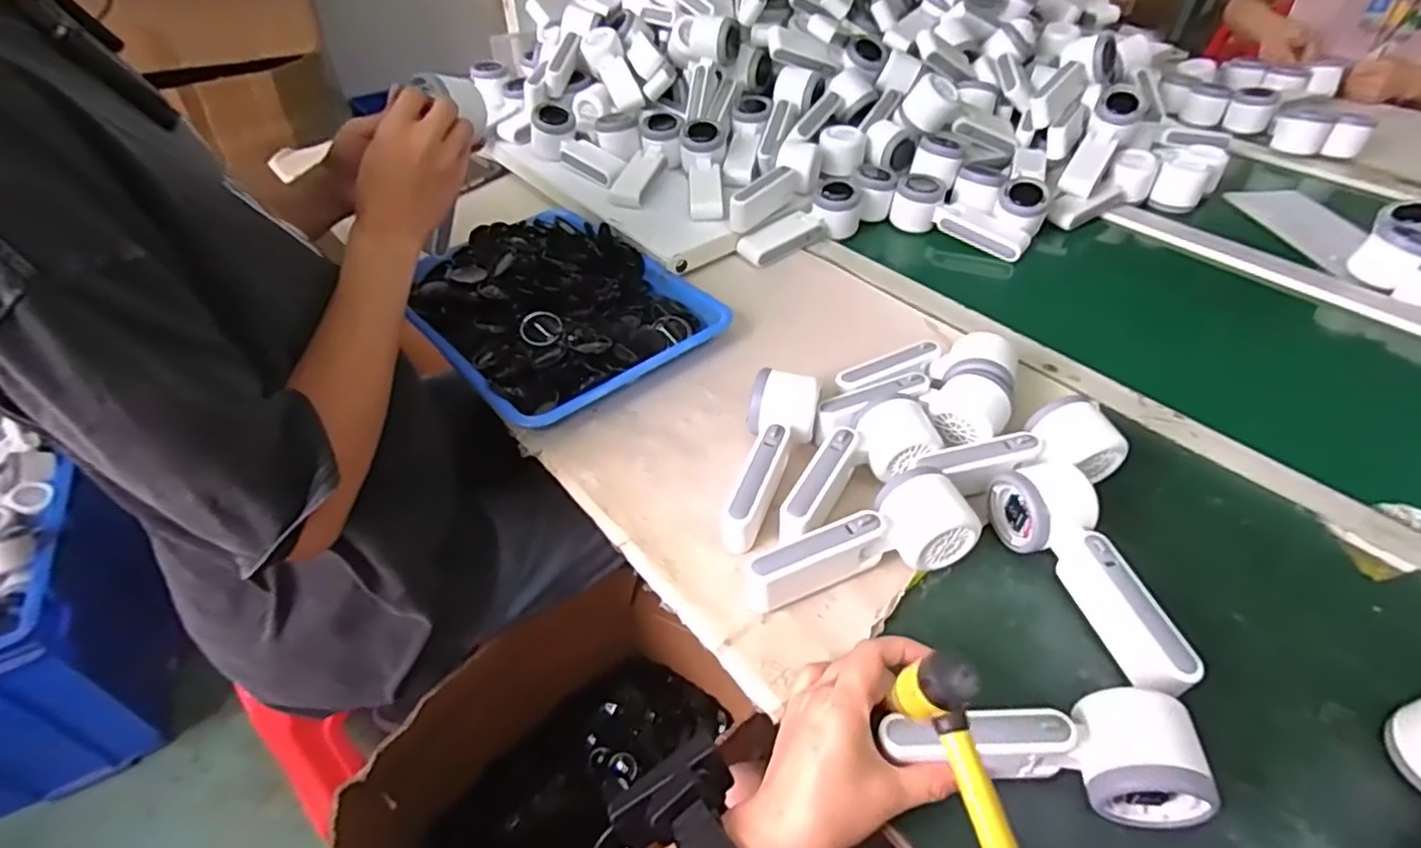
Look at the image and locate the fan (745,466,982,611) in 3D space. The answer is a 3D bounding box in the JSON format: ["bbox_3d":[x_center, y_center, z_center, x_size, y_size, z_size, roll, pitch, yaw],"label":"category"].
[{"bbox_3d":[0.103,0.088,0.465,0.162,0.058,0.059,-18,47,-17],"label":"fan"}]

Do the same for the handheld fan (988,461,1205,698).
[{"bbox_3d":[0.256,0.101,0.451,0.055,0.057,0.164,-10,45,-10],"label":"handheld fan"}]

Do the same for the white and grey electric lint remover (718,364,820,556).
[{"bbox_3d":[0.045,0.031,0.520,0.055,0.059,0.158,10,45,11],"label":"white and grey electric lint remover"}]

